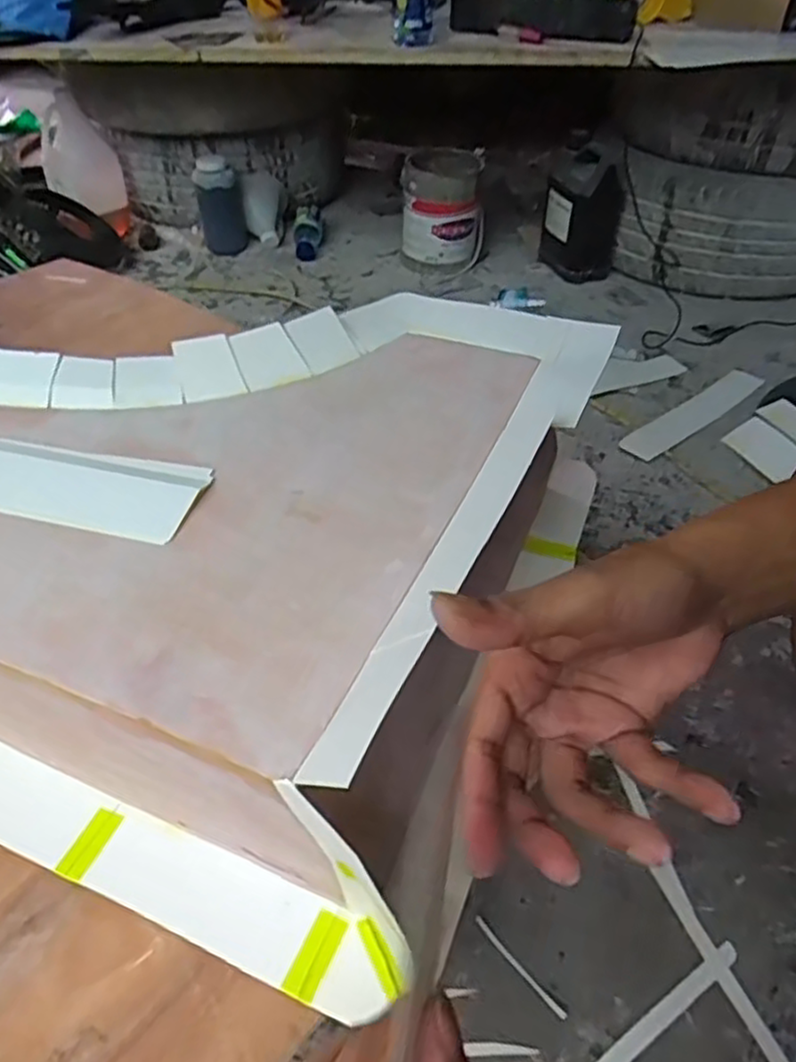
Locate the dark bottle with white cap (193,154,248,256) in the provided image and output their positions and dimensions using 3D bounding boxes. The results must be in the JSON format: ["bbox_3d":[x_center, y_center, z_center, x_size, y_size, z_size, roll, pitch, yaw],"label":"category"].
[{"bbox_3d":[-0.392,-0.719,1.584,0.095,0.184,0.084,-14,46,-14],"label":"dark bottle with white cap"}]

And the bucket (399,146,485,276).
[{"bbox_3d":[0.098,-0.697,1.546,0.176,0.214,0.169,4,44,3],"label":"bucket"}]

